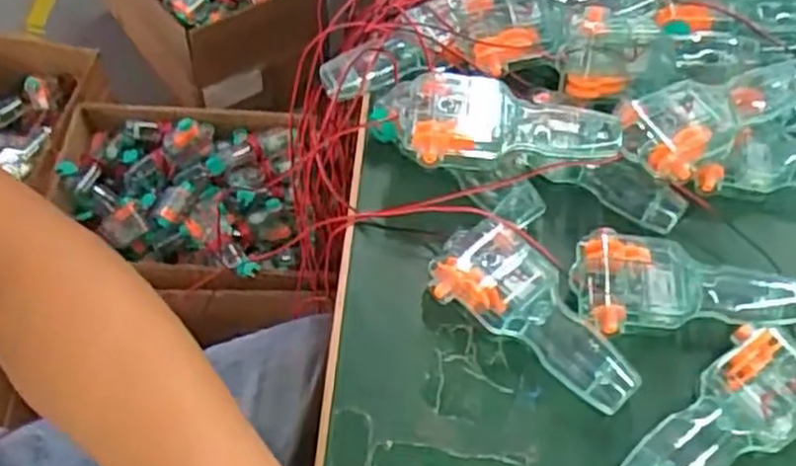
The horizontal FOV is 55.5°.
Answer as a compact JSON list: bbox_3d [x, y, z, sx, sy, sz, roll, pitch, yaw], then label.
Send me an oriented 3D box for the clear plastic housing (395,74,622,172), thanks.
[{"bbox_3d":[0.065,-0.066,0.450,0.124,0.034,0.060,-1,58,-3],"label":"clear plastic housing"}]

